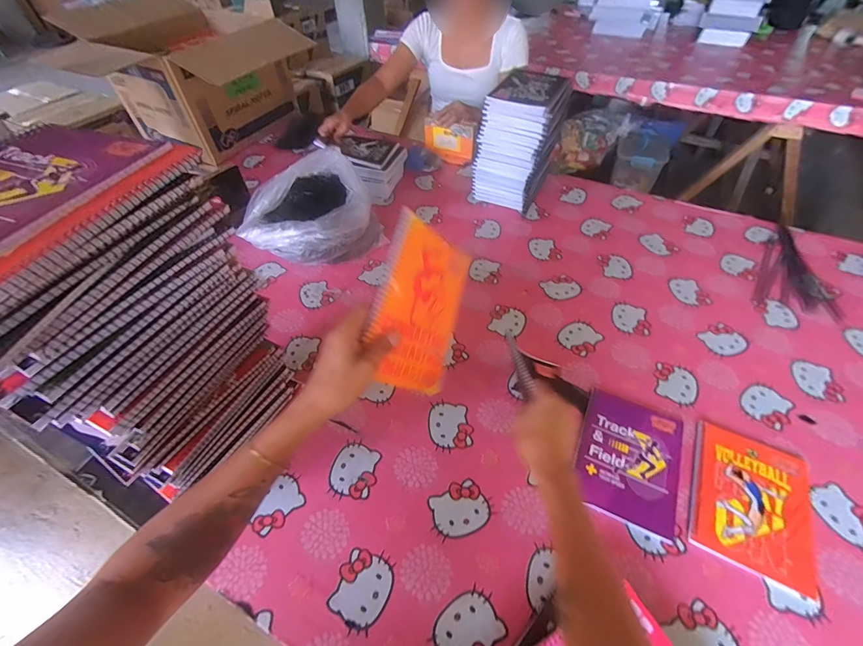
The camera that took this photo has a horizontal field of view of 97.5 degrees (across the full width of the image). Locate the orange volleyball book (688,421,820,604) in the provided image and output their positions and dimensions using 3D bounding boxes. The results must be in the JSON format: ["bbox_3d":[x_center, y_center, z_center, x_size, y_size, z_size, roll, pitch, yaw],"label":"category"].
[{"bbox_3d":[0.470,0.260,0.553,0.155,0.010,0.200,23,54,19],"label":"orange volleyball book"}]

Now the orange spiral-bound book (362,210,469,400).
[{"bbox_3d":[-0.013,-0.015,0.487,0.014,0.156,0.199,10,83,37],"label":"orange spiral-bound book"}]

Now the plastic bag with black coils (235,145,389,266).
[{"bbox_3d":[-0.300,-0.259,0.895,0.293,0.165,0.221,-22,53,-16],"label":"plastic bag with black coils"}]

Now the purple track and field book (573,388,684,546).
[{"bbox_3d":[0.312,0.211,0.595,0.146,0.012,0.193,20,54,17],"label":"purple track and field book"}]

